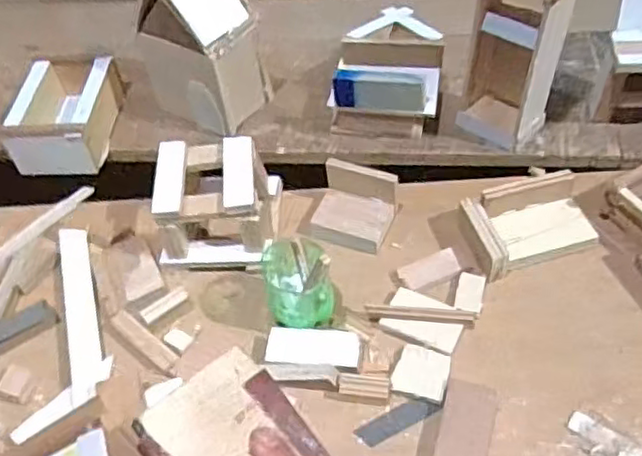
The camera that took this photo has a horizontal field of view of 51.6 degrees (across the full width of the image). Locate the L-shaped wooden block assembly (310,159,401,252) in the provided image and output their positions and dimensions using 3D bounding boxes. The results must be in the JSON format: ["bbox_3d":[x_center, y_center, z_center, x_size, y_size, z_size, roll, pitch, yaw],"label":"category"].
[{"bbox_3d":[0.032,-0.022,0.659,0.077,0.045,0.069,15,54,16],"label":"L-shaped wooden block assembly"}]

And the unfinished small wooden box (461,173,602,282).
[{"bbox_3d":[0.200,-0.008,0.638,0.120,0.034,0.083,-18,50,-9],"label":"unfinished small wooden box"}]

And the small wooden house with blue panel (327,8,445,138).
[{"bbox_3d":[0.076,-0.177,0.751,0.115,0.089,0.150,6,52,10],"label":"small wooden house with blue panel"}]

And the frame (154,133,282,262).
[{"bbox_3d":[-0.103,-0.030,0.649,0.111,0.074,0.107,-2,51,4],"label":"frame"}]

